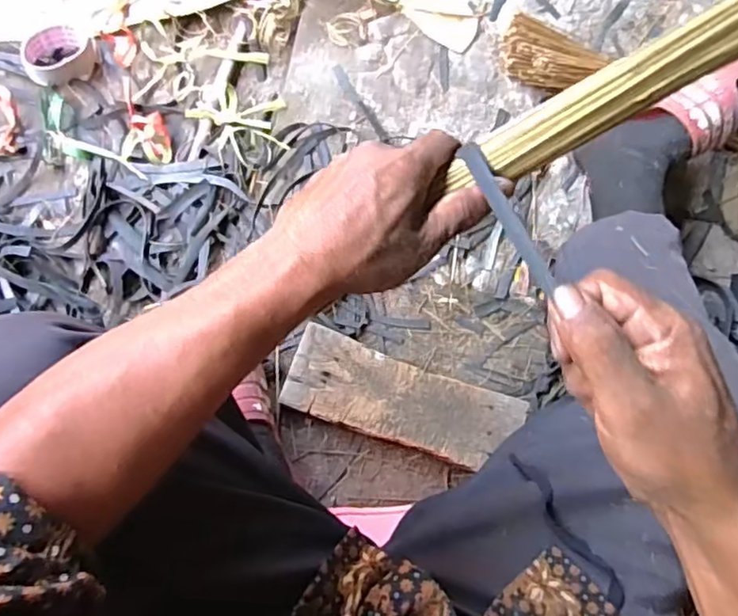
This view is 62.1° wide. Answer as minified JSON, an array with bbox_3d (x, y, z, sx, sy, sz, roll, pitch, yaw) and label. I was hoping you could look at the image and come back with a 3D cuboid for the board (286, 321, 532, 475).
[{"bbox_3d":[0.044,0.119,0.774,0.291,0.025,0.101,21,82,-8],"label":"board"}]

